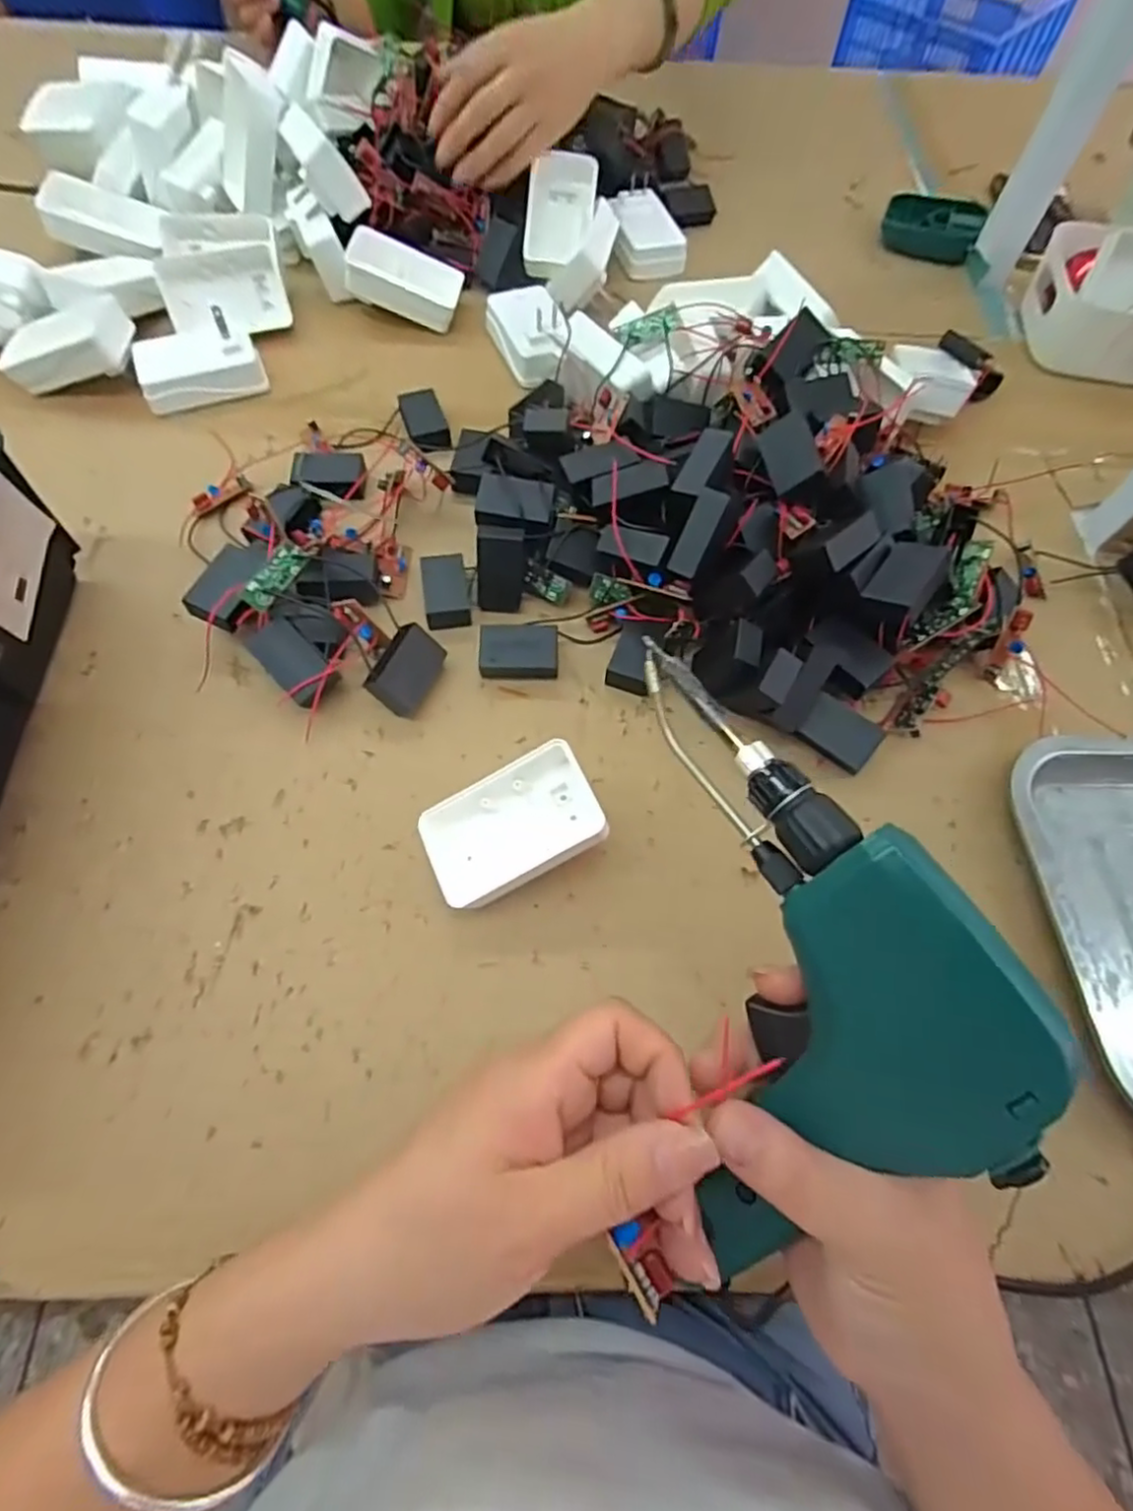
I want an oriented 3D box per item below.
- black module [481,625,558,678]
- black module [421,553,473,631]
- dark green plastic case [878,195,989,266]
[{"bbox_3d":[-0.029,-0.063,0.409,0.047,0.017,0.031,1,65,-2],"label":"black module"},{"bbox_3d":[-0.076,-0.106,0.425,0.028,0.016,0.052,-8,65,-6],"label":"black module"},{"bbox_3d":[0.350,-0.508,0.642,0.089,0.033,0.065,28,66,11],"label":"dark green plastic case"}]

